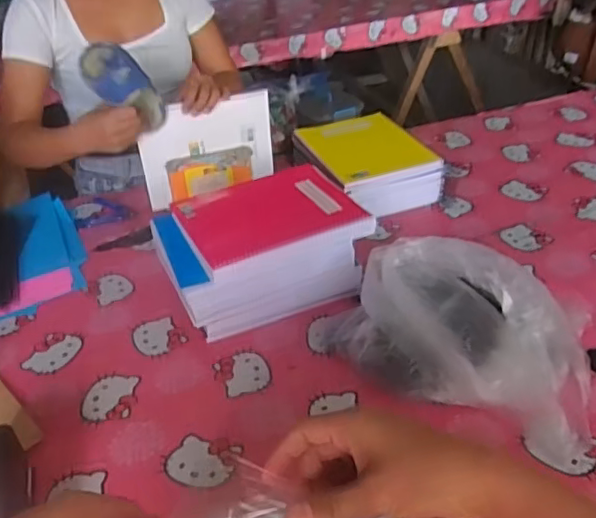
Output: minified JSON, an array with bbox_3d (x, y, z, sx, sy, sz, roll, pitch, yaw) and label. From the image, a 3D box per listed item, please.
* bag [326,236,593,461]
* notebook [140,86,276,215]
[{"bbox_3d":[0.222,0.095,0.796,0.342,0.111,0.241,19,41,29],"label":"bag"},{"bbox_3d":[-0.172,-0.210,1.156,0.250,0.184,0.011,-13,32,-13],"label":"notebook"}]

